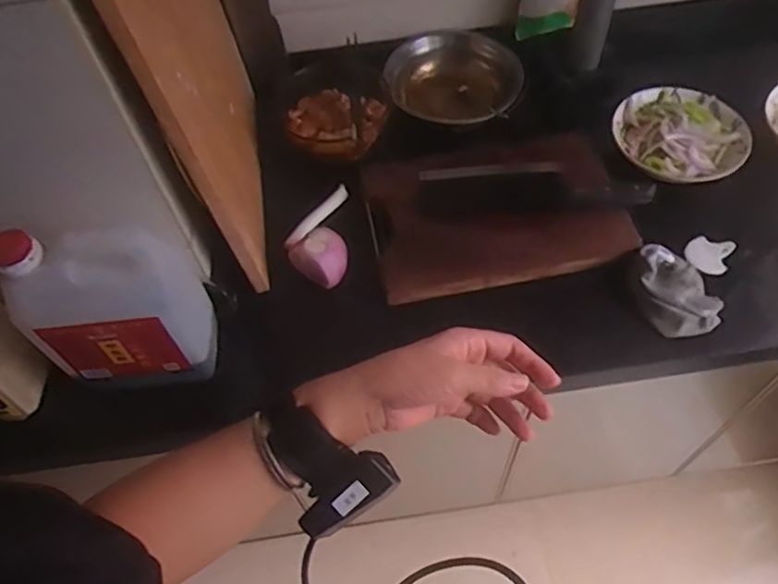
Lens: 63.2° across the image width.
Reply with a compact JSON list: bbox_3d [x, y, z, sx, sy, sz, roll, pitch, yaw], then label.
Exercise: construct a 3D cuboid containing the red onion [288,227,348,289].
[{"bbox_3d":[-0.083,-0.044,0.781,0.064,0.052,0.062,-1,59,2],"label":"red onion"}]

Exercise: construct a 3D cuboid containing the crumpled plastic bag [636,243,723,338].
[{"bbox_3d":[0.336,-0.004,0.748,0.090,0.040,0.113,-14,60,-5],"label":"crumpled plastic bag"}]

